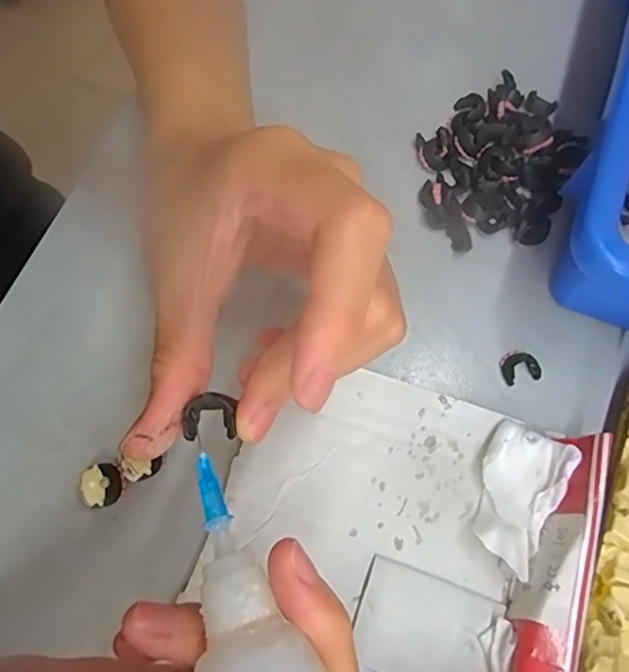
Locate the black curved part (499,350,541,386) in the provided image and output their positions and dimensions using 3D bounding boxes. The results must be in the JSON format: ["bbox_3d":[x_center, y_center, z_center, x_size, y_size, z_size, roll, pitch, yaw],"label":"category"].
[{"bbox_3d":[0.089,0.013,0.236,0.016,0.004,0.014,-11,73,-6],"label":"black curved part"}]

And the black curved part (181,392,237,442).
[{"bbox_3d":[-0.028,0.022,0.148,0.014,0.006,0.012,-2,71,1],"label":"black curved part"}]

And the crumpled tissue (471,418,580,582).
[{"bbox_3d":[0.077,0.060,0.211,0.031,0.017,0.052,30,73,8],"label":"crumpled tissue"}]

